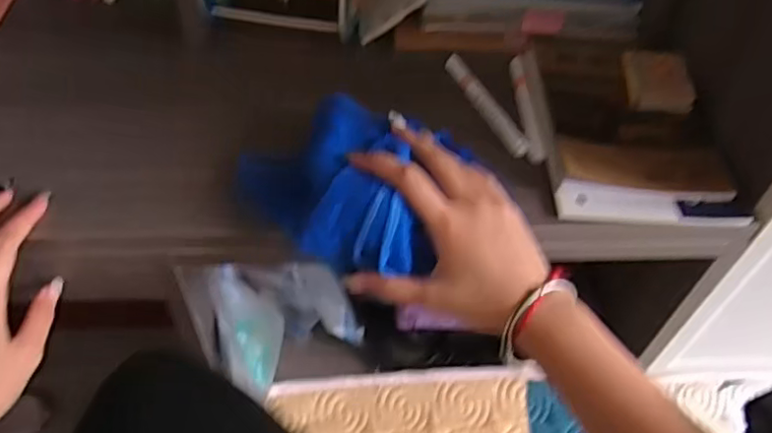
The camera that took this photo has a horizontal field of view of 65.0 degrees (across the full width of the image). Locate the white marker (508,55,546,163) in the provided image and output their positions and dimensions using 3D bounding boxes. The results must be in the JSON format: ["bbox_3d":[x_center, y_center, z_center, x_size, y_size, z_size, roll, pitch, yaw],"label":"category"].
[{"bbox_3d":[0.120,-0.096,0.520,0.012,0.009,0.133,2,50,-2],"label":"white marker"}]

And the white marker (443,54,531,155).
[{"bbox_3d":[0.083,-0.098,0.518,0.017,0.010,0.129,-17,53,-17],"label":"white marker"}]

